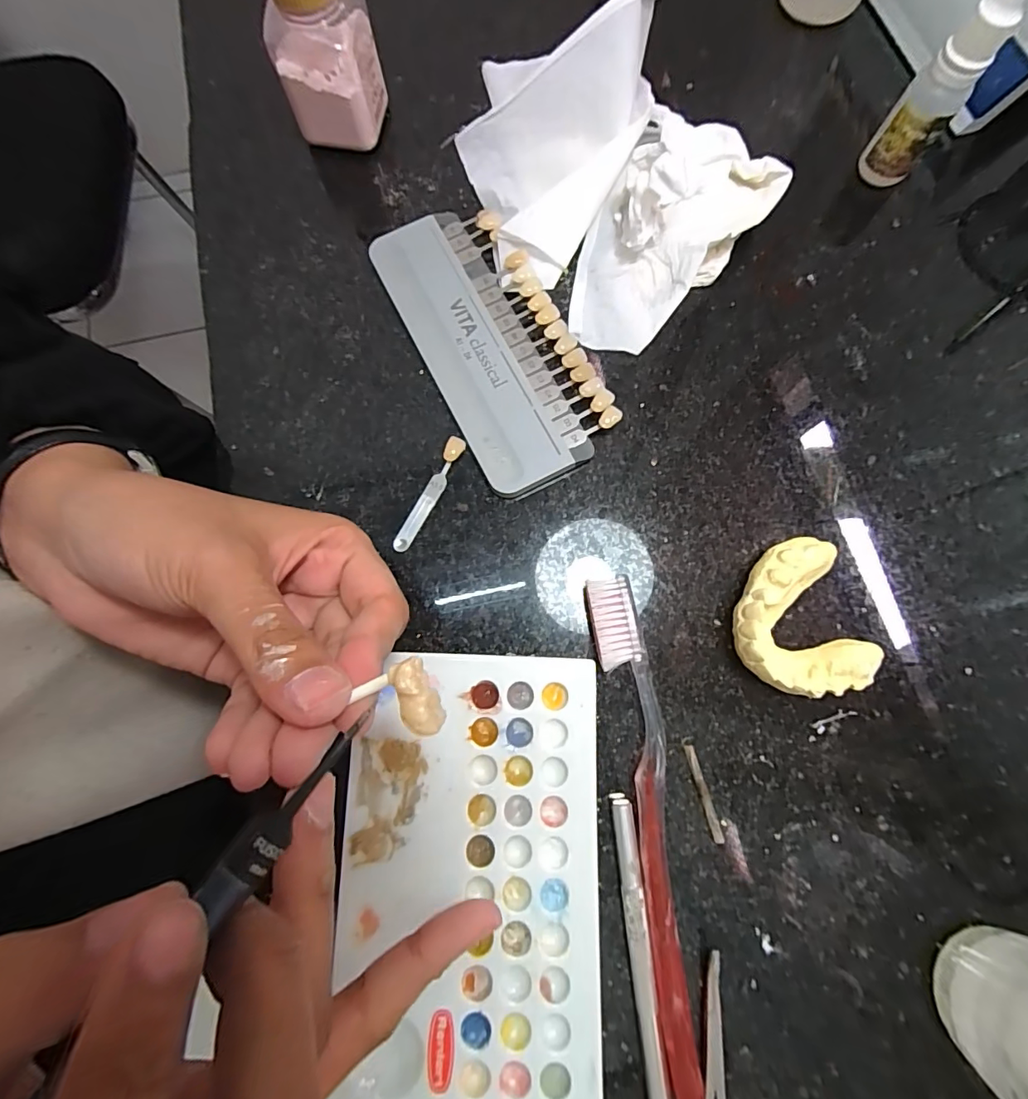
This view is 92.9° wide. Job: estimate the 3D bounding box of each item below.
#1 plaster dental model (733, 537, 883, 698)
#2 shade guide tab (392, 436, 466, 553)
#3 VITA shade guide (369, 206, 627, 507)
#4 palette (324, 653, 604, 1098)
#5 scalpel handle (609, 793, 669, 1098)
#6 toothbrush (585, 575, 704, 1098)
[{"bbox_3d":[0.112,0.030,0.196,0.050,0.019,0.060,-21,78,-4],"label":"plaster dental model"},{"bbox_3d":[-0.038,-0.025,0.217,0.008,0.006,0.056,26,79,6],"label":"shade guide tab"},{"bbox_3d":[-0.010,-0.099,0.232,0.066,0.010,0.147,-27,78,-5],"label":"VITA shade guide"},{"bbox_3d":[-0.015,0.118,0.181,0.091,0.012,0.151,0,77,1],"label":"palette"},{"bbox_3d":[0.047,0.162,0.173,0.008,0.007,0.136,-5,77,0],"label":"scalpel handle"},{"bbox_3d":[0.052,0.103,0.184,0.020,0.012,0.186,-8,77,-1],"label":"toothbrush"}]

